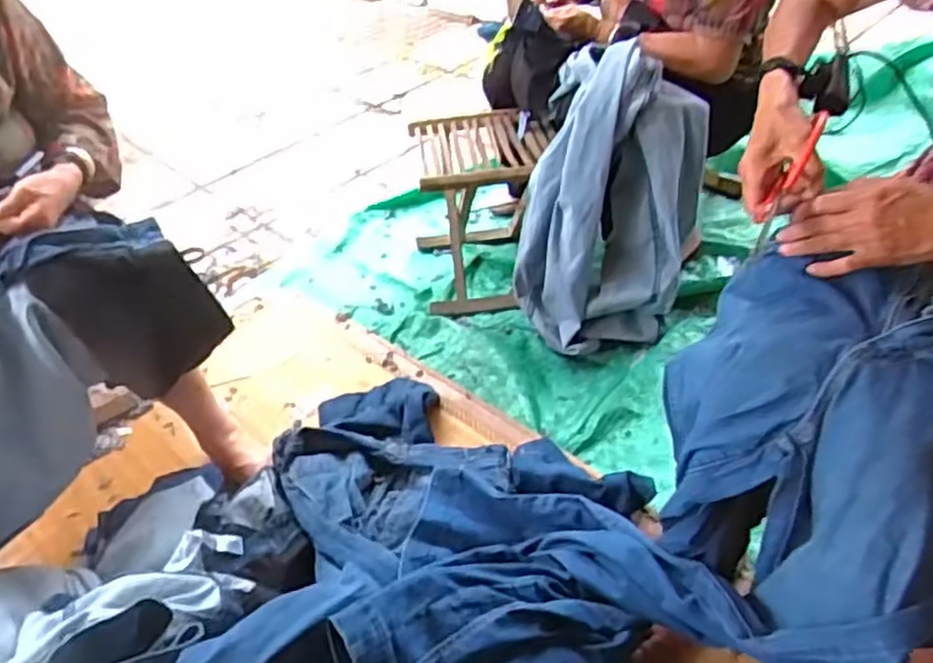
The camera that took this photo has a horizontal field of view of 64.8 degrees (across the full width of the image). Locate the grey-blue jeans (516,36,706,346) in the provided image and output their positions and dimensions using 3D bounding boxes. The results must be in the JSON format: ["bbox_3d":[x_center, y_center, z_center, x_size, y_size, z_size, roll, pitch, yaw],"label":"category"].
[{"bbox_3d":[0.224,-0.193,1.168,0.264,0.390,0.258,10,43,17],"label":"grey-blue jeans"}]

